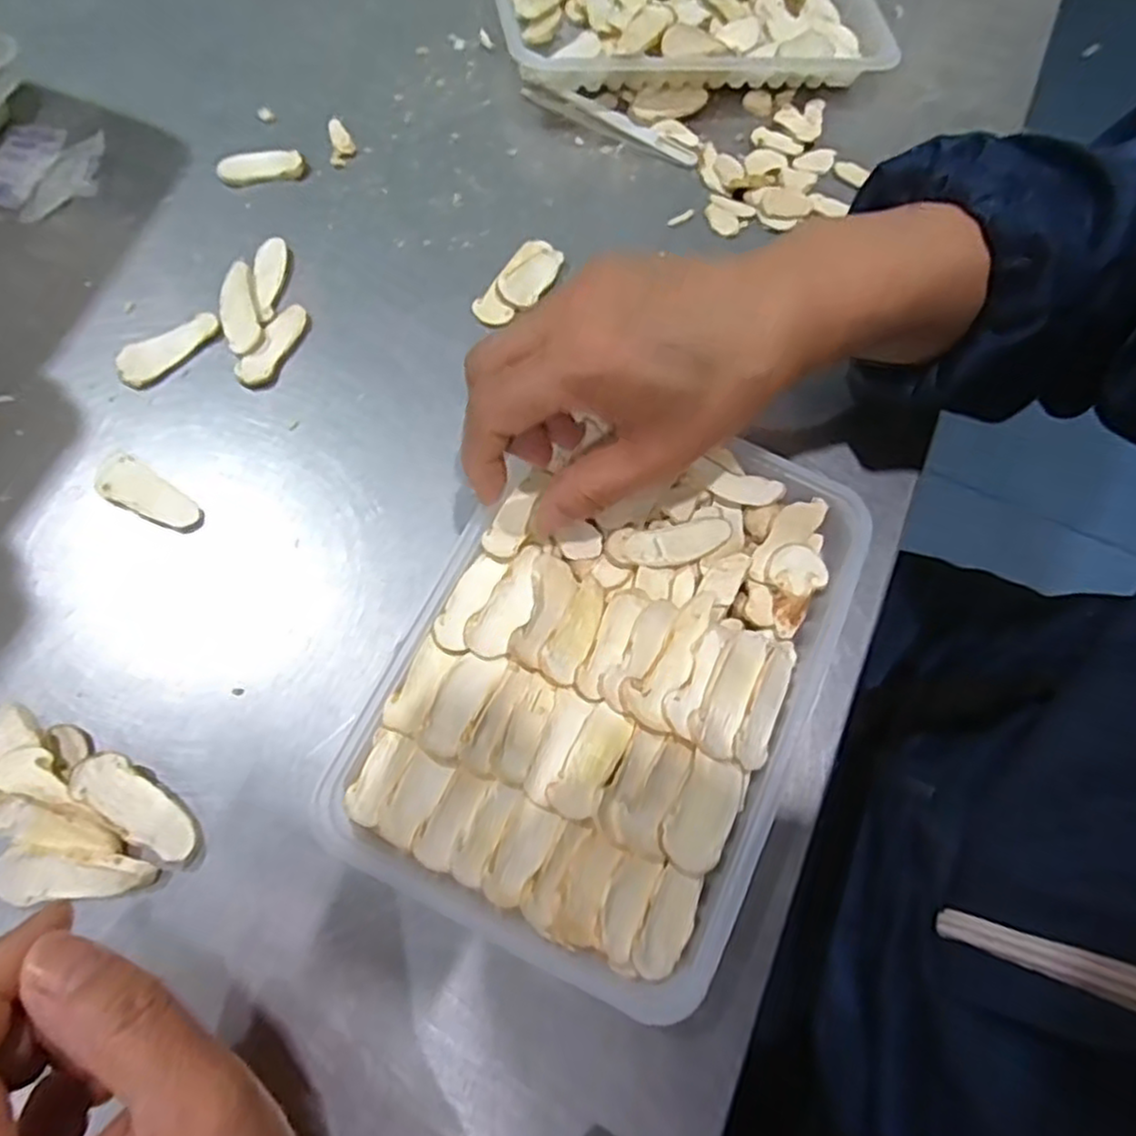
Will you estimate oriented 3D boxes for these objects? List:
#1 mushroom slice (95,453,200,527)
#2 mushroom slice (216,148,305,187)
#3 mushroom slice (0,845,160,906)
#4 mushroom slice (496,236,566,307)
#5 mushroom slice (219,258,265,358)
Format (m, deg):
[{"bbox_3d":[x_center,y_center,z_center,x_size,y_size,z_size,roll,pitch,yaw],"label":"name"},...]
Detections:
[{"bbox_3d":[-0.195,-0.034,0.336,0.053,0.004,0.021,32,71,7],"label":"mushroom slice"},{"bbox_3d":[-0.170,-0.222,0.403,0.046,0.007,0.016,-10,71,-7],"label":"mushroom slice"},{"bbox_3d":[-0.186,0.118,0.275,0.055,0.016,0.019,6,68,0],"label":"mushroom slice"},{"bbox_3d":[-0.020,-0.157,0.387,0.025,0.009,0.045,20,70,3],"label":"mushroom slice"},{"bbox_3d":[-0.168,-0.132,0.371,0.020,0.007,0.051,-16,72,-10],"label":"mushroom slice"}]

